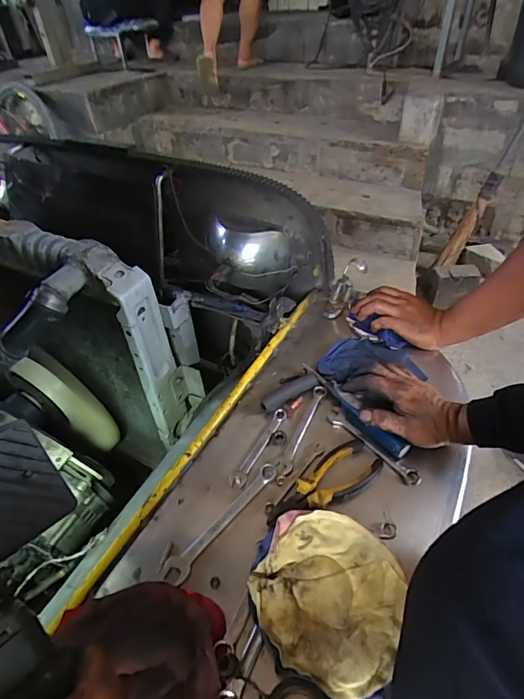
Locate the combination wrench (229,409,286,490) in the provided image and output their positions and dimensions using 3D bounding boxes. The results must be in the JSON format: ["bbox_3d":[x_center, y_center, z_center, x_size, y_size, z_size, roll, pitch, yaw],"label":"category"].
[{"bbox_3d":[-0.003,0.125,0.539,0.022,0.014,0.121,21,47,21],"label":"combination wrench"}]

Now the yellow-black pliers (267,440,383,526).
[{"bbox_3d":[0.075,0.159,0.488,0.155,0.026,0.058,-25,48,-25],"label":"yellow-black pliers"}]

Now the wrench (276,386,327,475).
[{"bbox_3d":[0.057,0.104,0.557,0.020,0.012,0.144,19,46,19],"label":"wrench"}]

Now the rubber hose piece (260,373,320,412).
[{"bbox_3d":[0.039,0.061,0.591,0.090,0.022,0.019,-19,46,-20],"label":"rubber hose piece"}]

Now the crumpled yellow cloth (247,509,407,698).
[{"bbox_3d":[0.064,0.240,0.409,0.146,0.032,0.146,16,45,17],"label":"crumpled yellow cloth"}]

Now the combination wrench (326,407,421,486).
[{"bbox_3d":[0.142,0.125,0.535,0.022,0.007,0.142,-30,51,-29],"label":"combination wrench"}]

